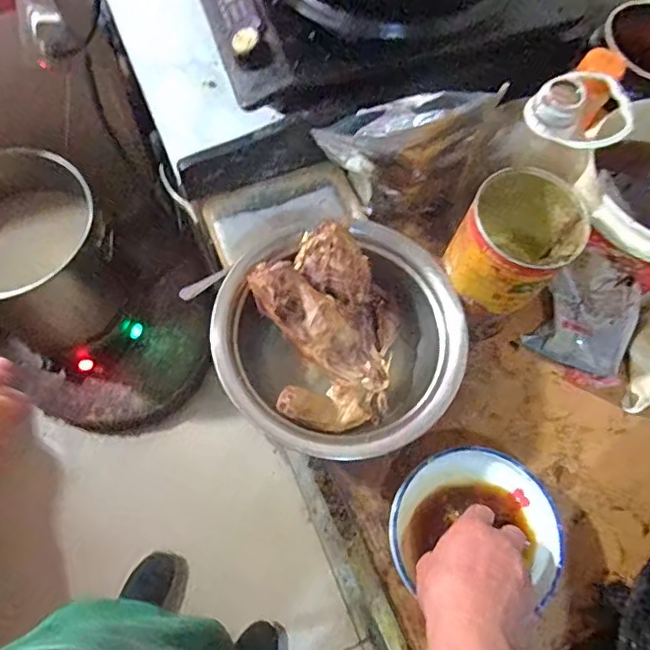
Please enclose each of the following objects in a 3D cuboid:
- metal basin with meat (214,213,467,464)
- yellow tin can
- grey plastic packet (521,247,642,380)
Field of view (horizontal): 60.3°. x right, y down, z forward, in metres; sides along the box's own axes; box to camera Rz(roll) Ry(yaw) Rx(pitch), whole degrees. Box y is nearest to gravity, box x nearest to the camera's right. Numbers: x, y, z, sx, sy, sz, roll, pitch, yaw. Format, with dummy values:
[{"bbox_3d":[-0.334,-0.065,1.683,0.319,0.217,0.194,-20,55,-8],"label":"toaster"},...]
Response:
[{"bbox_3d":[0.019,0.008,0.572,0.242,0.097,0.210,28,69,9],"label":"metal basin with meat"},{"bbox_3d":[0.178,-0.076,0.535,0.100,0.096,0.103,32,69,10],"label":"yellow tin can"},{"bbox_3d":[0.291,-0.011,0.605,0.104,0.096,0.093,25,68,7],"label":"grey plastic packet"}]

